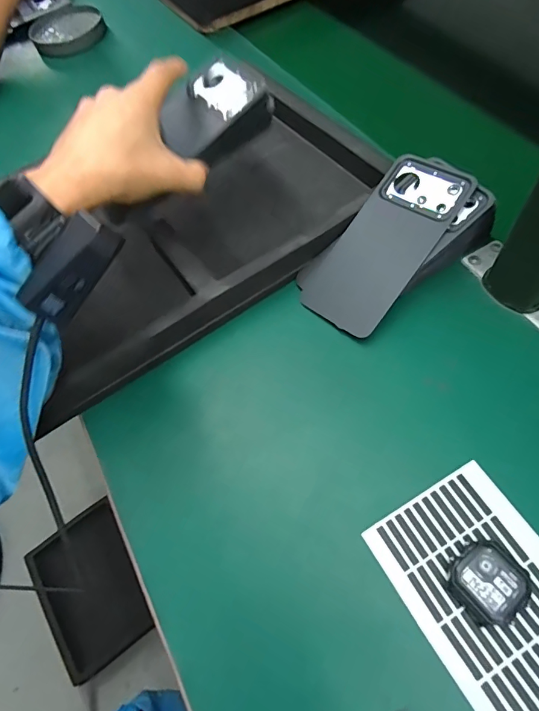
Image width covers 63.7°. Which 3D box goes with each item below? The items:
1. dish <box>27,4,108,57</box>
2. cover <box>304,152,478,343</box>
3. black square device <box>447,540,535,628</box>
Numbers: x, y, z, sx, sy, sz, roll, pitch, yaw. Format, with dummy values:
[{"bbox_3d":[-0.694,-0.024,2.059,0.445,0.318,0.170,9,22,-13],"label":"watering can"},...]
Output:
[{"bbox_3d":[-0.314,-0.508,0.677,0.111,0.024,0.133,-24,62,-5],"label":"dish"},{"bbox_3d":[0.097,-0.095,0.365,0.073,0.006,0.158,36,90,27],"label":"cover"},{"bbox_3d":[0.132,0.137,0.262,0.042,0.013,0.044,38,73,23],"label":"black square device"}]

